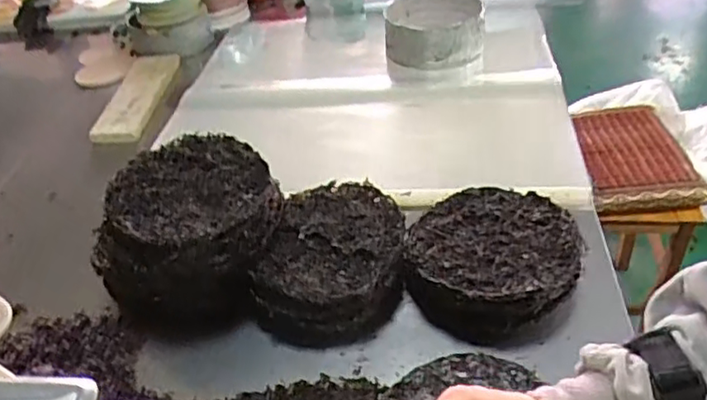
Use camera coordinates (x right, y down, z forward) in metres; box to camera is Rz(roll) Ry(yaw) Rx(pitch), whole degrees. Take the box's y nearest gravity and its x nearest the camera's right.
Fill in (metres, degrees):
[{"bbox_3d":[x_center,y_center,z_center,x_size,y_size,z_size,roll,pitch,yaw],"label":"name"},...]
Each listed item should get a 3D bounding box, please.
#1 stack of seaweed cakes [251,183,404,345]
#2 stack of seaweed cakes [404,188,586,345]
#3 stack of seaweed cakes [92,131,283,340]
[{"bbox_3d":[-0.028,0.076,0.804,0.186,0.094,0.195,0,38,9],"label":"stack of seaweed cakes"},{"bbox_3d":[0.172,0.074,0.776,0.196,0.081,0.193,-32,44,-29],"label":"stack of seaweed cakes"},{"bbox_3d":[-0.201,0.041,0.812,0.196,0.157,0.202,10,41,21],"label":"stack of seaweed cakes"}]

